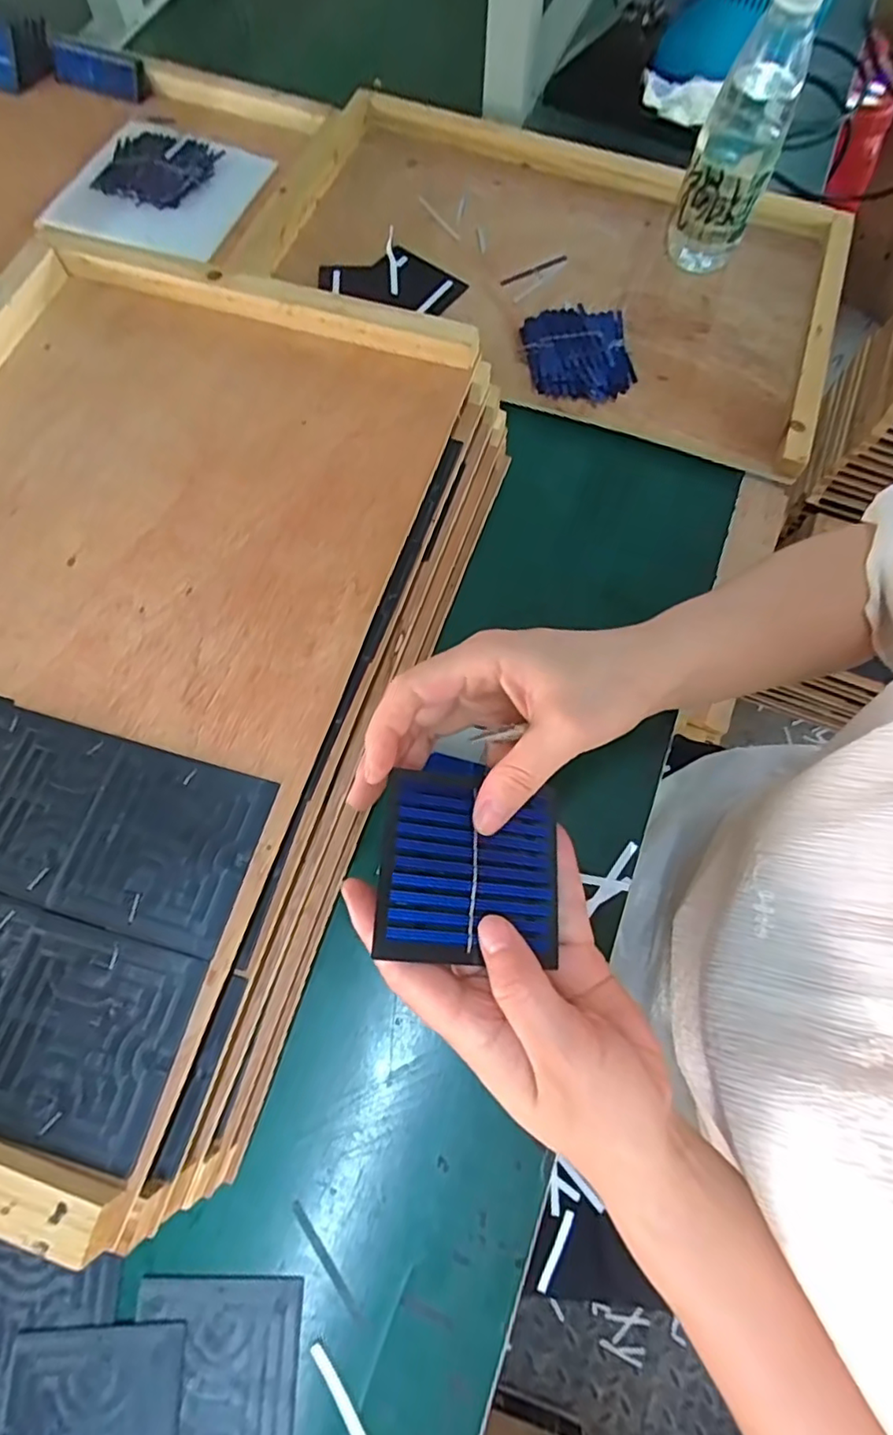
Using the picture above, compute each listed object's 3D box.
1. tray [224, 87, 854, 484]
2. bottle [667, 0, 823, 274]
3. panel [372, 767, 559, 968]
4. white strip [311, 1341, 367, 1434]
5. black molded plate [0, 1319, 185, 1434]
[{"bbox_3d":[0.086,-0.398,0.531,0.491,0.027,0.292,21,72,6],"label":"tray"},{"bbox_3d":[0.230,-0.451,0.475,0.062,0.183,0.053,24,73,7],"label":"bottle"},{"bbox_3d":[0.011,0.062,0.265,0.077,0.007,0.076,8,68,-13],"label":"panel"},{"bbox_3d":[-0.046,0.334,0.290,0.007,0.004,0.065,-34,75,-11],"label":"white strip"},{"bbox_3d":[-0.166,0.333,0.283,0.078,0.004,0.079,-2,71,-2],"label":"black molded plate"}]

